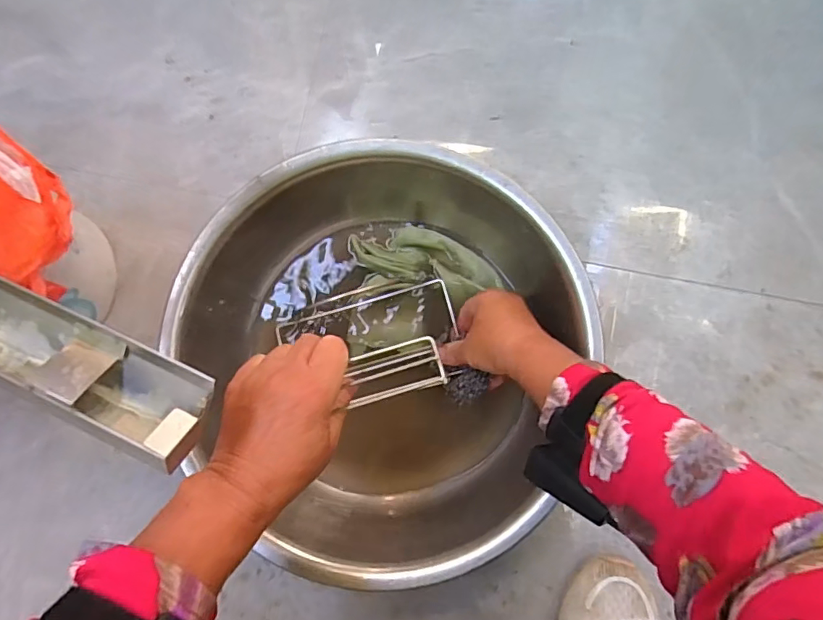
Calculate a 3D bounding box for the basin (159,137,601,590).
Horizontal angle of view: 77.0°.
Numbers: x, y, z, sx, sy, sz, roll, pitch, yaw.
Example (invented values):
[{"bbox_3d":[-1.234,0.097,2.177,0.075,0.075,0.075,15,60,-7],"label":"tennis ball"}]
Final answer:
[{"bbox_3d":[-0.014,0.038,0.504,0.348,0.115,0.379,0,83,3],"label":"basin"}]

